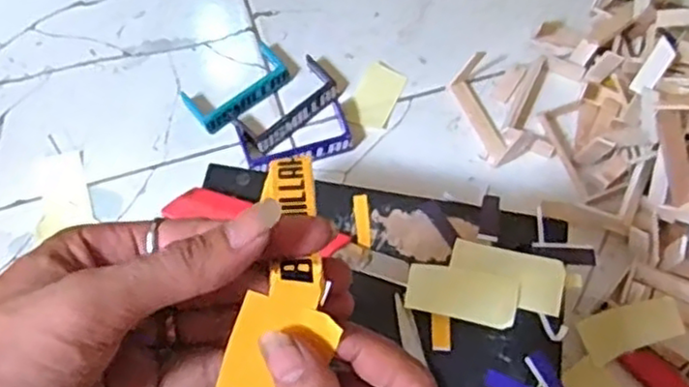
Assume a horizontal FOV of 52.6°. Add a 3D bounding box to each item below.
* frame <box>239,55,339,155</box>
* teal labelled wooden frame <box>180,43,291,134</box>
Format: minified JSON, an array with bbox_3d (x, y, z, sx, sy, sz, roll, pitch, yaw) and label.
[{"bbox_3d":[-0.054,-0.092,0.717,0.056,0.017,0.117,40,70,15],"label":"frame"},{"bbox_3d":[-0.110,-0.113,0.730,0.112,0.016,0.061,-35,71,-16],"label":"teal labelled wooden frame"}]

